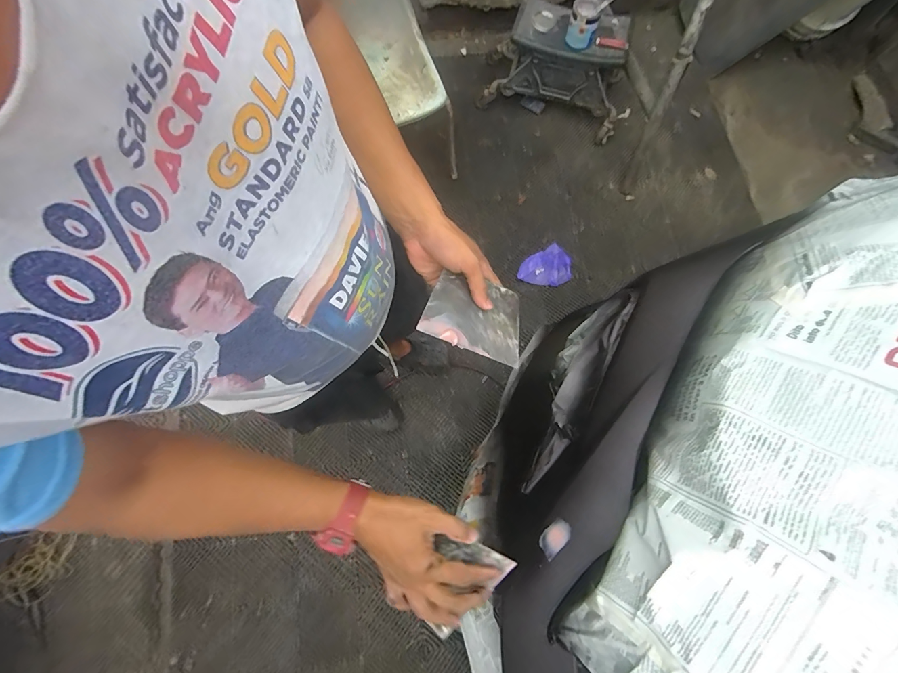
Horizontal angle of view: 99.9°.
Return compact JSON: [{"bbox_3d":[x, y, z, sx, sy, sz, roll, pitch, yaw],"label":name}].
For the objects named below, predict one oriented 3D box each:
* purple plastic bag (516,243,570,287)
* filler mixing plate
[{"bbox_3d":[0.395,-0.277,1.528,0.211,0.058,0.161,-28,77,-7],"label":"purple plastic bag"},{"bbox_3d":[0.034,-0.027,0.473,0.140,0.006,0.094,19,70,-24],"label":"filler mixing plate"}]

